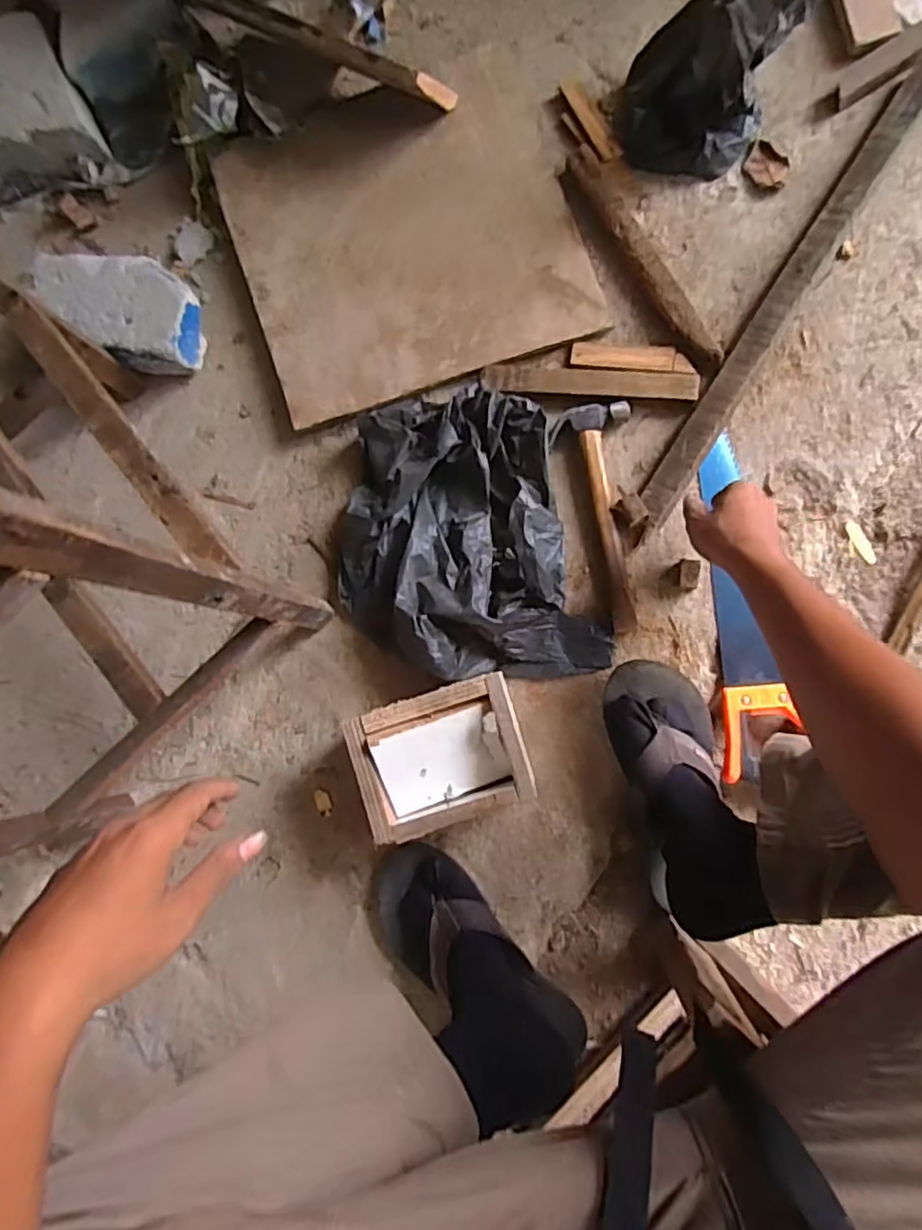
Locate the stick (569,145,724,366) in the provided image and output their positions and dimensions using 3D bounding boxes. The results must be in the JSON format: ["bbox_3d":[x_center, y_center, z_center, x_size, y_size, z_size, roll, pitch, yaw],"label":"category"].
[{"bbox_3d":[0.208,-0.404,0.705,0.042,0.026,0.288,-30,83,3],"label":"stick"}]

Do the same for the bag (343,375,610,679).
[{"bbox_3d":[0.006,-0.089,0.680,0.285,0.064,0.306,1,85,7],"label":"bag"}]

